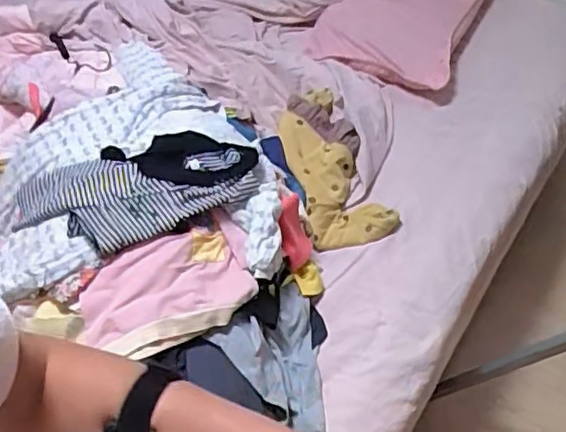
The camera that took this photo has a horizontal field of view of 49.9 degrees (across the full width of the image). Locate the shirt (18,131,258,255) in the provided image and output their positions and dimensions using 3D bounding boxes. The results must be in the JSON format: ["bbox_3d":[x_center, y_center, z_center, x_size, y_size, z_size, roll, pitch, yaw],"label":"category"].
[{"bbox_3d":[-0.249,-0.036,1.056,0.418,0.094,0.199,-12,50,-11],"label":"shirt"}]

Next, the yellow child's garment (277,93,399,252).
[{"bbox_3d":[0.104,-0.116,1.397,0.194,0.107,0.414,-12,50,-11],"label":"yellow child's garment"}]

